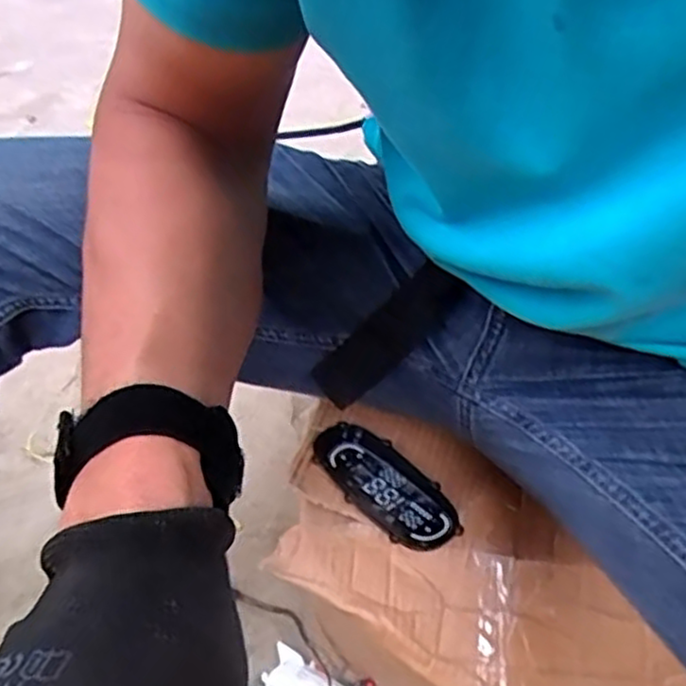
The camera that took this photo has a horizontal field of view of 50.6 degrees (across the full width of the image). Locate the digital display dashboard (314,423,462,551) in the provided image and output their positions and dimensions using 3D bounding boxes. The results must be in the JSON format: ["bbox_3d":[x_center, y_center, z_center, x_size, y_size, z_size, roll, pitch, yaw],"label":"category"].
[{"bbox_3d":[0.029,0.105,0.532,0.057,0.022,0.130,-27,46,-23],"label":"digital display dashboard"}]

